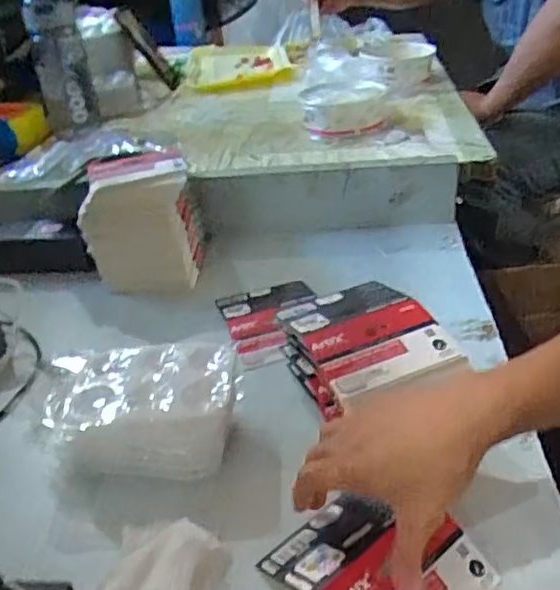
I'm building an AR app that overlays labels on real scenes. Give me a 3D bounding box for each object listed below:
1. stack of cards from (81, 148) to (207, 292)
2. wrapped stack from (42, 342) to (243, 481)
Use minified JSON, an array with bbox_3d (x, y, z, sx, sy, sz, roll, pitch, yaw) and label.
[{"bbox_3d":[-0.155,-0.083,0.710,0.124,0.129,0.085,-7,33,-2],"label":"stack of cards"},{"bbox_3d":[-0.104,0.092,0.487,0.146,0.063,0.097,-6,33,-2],"label":"wrapped stack"}]

